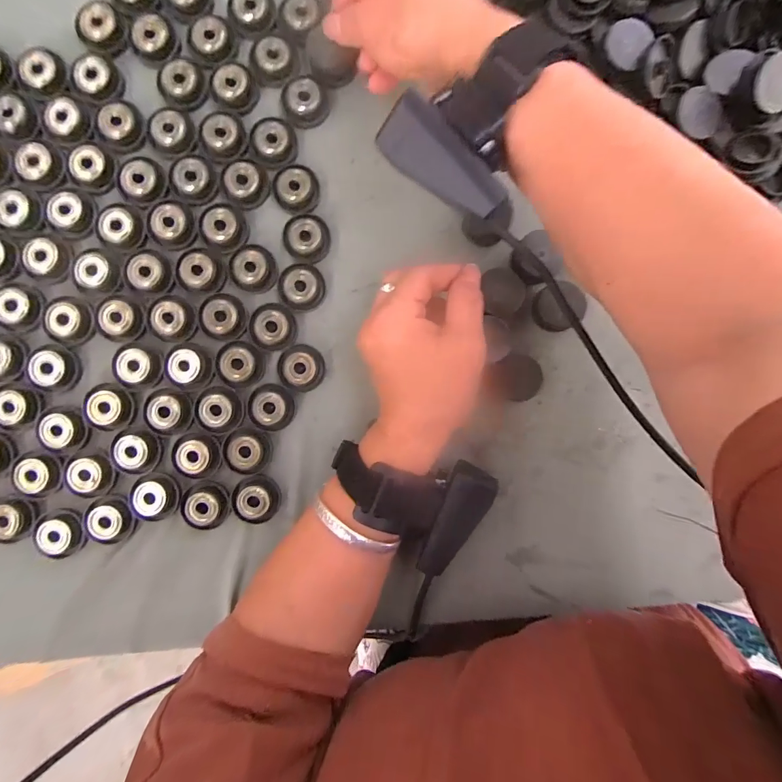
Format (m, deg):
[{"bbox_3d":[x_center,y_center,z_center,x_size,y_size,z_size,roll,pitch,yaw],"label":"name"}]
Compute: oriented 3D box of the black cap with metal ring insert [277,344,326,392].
[{"bbox_3d":[-0.062,-0.016,0.269,0.031,0.011,0.032,0,91,-2],"label":"black cap with metal ring insert"}]

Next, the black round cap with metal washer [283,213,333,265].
[{"bbox_3d":[-0.058,-0.104,0.267,0.031,0.014,0.029,0,91,-2],"label":"black round cap with metal washer"}]

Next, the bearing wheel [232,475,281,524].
[{"bbox_3d":[-0.093,0.075,0.270,0.031,0.006,0.033,0,91,-2],"label":"bearing wheel"}]

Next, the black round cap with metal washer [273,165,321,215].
[{"bbox_3d":[-0.065,-0.136,0.267,0.029,0.010,0.026,-4,91,-2],"label":"black round cap with metal washer"}]

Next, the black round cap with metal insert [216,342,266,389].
[{"bbox_3d":[-0.103,-0.018,0.270,0.031,0.005,0.030,0,91,-2],"label":"black round cap with metal insert"}]

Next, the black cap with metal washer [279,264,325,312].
[{"bbox_3d":[-0.061,-0.071,0.269,0.031,0.010,0.029,0,91,-2],"label":"black cap with metal washer"}]

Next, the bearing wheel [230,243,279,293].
[{"bbox_3d":[-0.095,-0.084,0.270,0.031,0.011,0.030,0,91,-2],"label":"bearing wheel"}]

